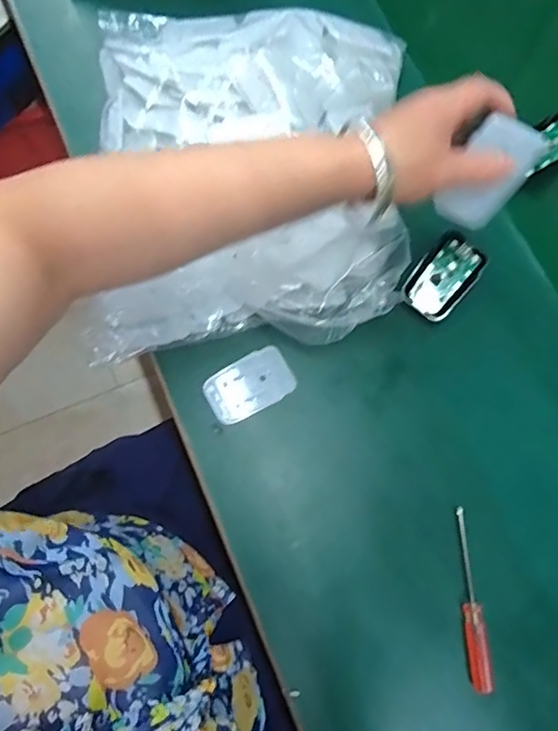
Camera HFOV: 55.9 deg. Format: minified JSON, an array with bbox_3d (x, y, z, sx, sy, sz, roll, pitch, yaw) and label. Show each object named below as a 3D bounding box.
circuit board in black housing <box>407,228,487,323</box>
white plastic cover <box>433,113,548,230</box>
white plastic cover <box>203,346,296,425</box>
[{"bbox_3d":[0.139,-0.074,0.443,0.046,0.008,0.070,42,96,9],"label":"circuit board in black housing"},{"bbox_3d":[0.140,-0.127,0.353,0.047,0.072,0.011,25,31,-16],"label":"white plastic cover"},{"bbox_3d":[-0.025,0.017,0.436,0.072,0.004,0.045,-28,77,-9],"label":"white plastic cover"}]

